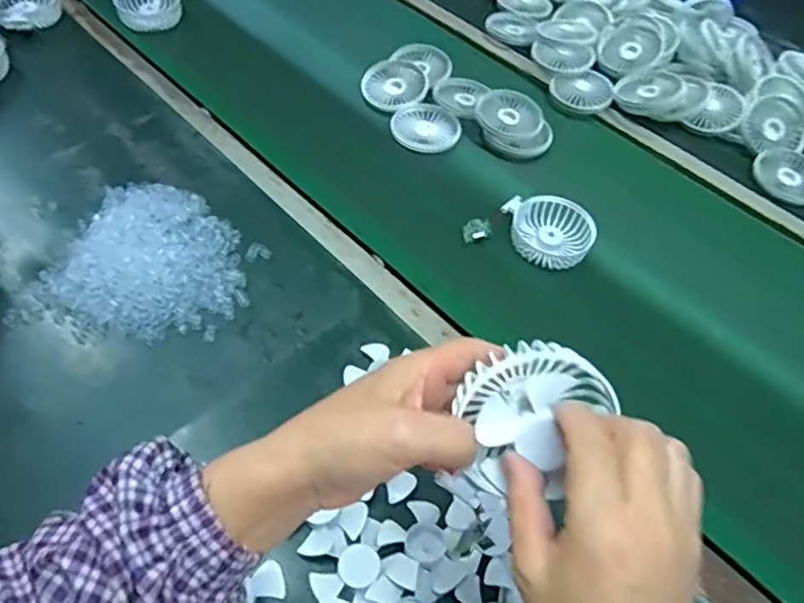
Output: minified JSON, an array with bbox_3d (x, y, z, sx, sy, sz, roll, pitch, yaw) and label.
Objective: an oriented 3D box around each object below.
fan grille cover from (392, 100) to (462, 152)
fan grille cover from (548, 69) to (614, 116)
[{"bbox_3d":[0.035,-0.236,0.854,0.089,0.026,0.089,21,53,10],"label":"fan grille cover"},{"bbox_3d":[0.259,-0.301,0.904,0.086,0.014,0.074,-5,71,4],"label":"fan grille cover"}]

